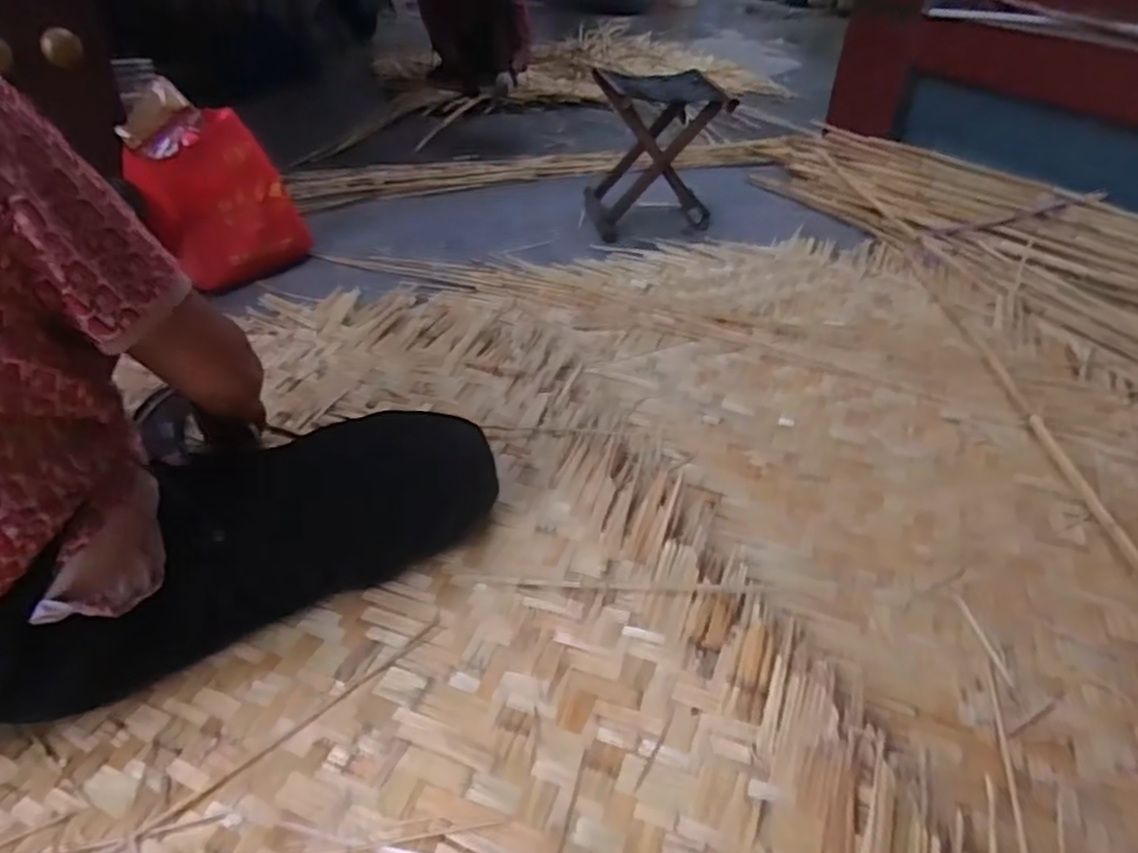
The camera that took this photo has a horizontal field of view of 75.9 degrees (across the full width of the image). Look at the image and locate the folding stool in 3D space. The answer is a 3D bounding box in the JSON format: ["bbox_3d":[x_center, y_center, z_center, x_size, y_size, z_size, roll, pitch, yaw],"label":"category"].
[{"bbox_3d":[0.205,-0.660,1.754,0.294,0.327,0.261,-1,35,-5],"label":"folding stool"}]

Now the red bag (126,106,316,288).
[{"bbox_3d":[-0.666,-0.430,1.433,0.067,0.322,0.302,26,42,30],"label":"red bag"}]

